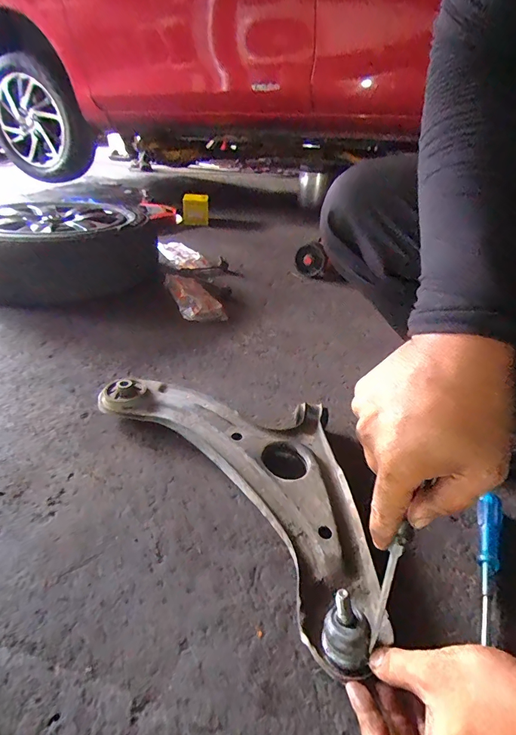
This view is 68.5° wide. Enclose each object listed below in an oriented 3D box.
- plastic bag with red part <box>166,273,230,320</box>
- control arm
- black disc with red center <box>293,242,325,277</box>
[{"bbox_3d":[-0.175,-0.195,1.016,0.111,0.044,0.250,-12,36,-22],"label":"plastic bag with red part"},{"bbox_3d":[0.001,0.114,0.519,0.240,0.059,0.483,-21,41,-33],"label":"control arm"},{"bbox_3d":[0.177,-0.363,1.273,0.099,0.017,0.117,41,80,-4],"label":"black disc with red center"}]

